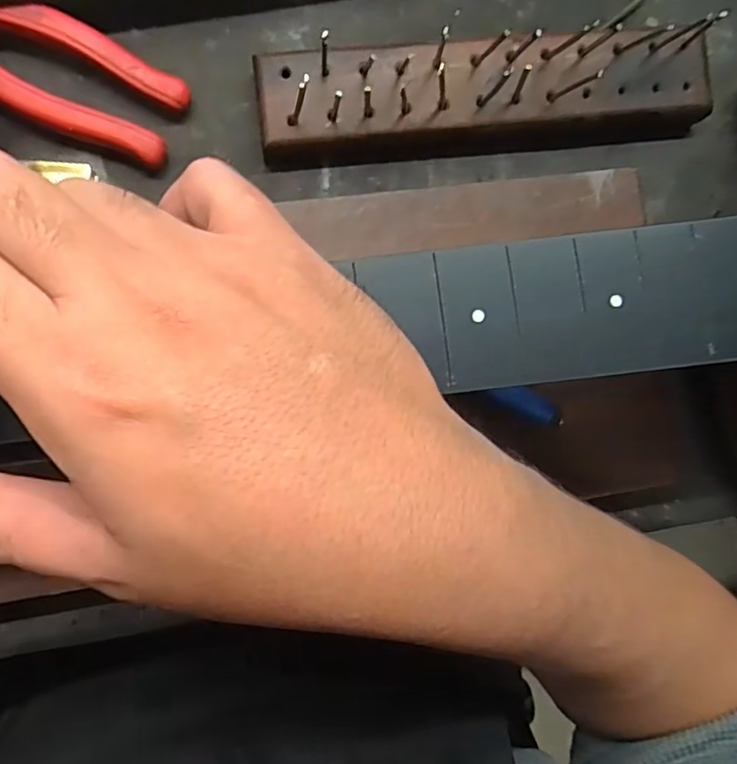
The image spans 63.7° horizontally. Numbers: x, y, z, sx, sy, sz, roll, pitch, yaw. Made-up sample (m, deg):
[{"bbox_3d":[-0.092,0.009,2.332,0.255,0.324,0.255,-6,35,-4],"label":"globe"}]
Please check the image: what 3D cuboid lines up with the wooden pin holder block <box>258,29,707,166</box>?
[{"bbox_3d":[0.066,-0.156,0.325,0.246,0.035,0.053,-6,87,-7],"label":"wooden pin holder block"}]

